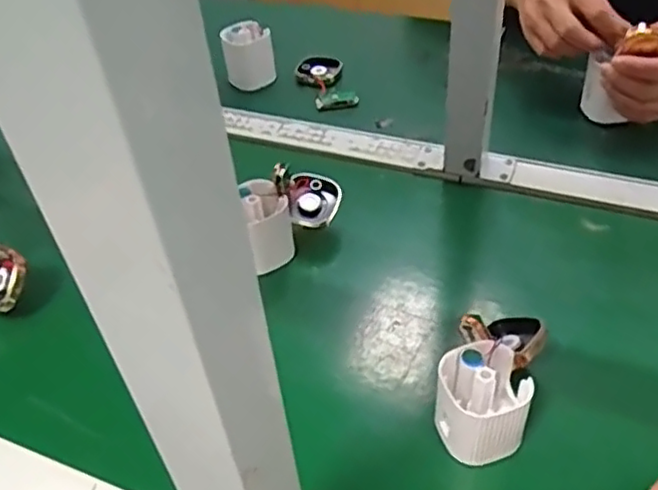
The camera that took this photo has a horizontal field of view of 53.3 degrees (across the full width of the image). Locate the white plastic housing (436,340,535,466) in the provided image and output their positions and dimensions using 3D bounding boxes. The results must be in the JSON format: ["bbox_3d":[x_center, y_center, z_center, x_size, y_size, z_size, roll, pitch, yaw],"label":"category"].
[{"bbox_3d":[0.102,0.106,0.437,0.060,0.062,0.057,8,44,11],"label":"white plastic housing"}]

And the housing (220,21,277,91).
[{"bbox_3d":[-0.098,-0.233,0.806,0.059,0.064,0.068,-9,44,-7],"label":"housing"}]

